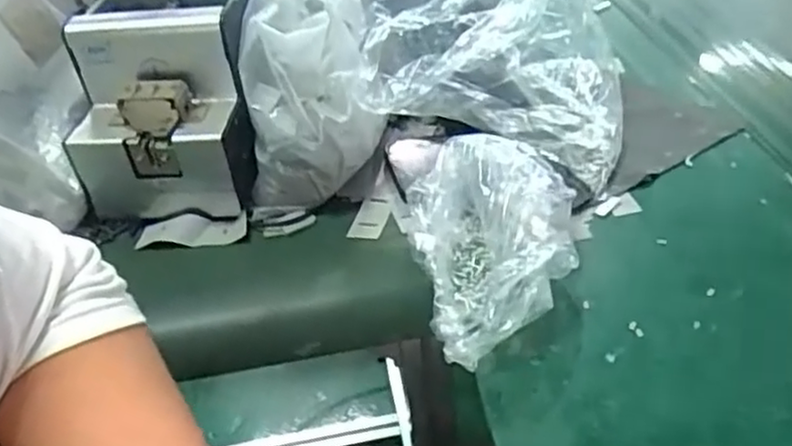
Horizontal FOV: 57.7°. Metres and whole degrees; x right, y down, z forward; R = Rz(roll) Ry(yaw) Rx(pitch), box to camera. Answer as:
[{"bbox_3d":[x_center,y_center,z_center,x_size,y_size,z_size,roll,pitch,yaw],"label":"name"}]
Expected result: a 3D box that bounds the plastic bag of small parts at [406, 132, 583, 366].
[{"bbox_3d":[0.069,0.011,0.490,0.113,0.069,0.163,-6,40,-1],"label":"plastic bag of small parts"}]

